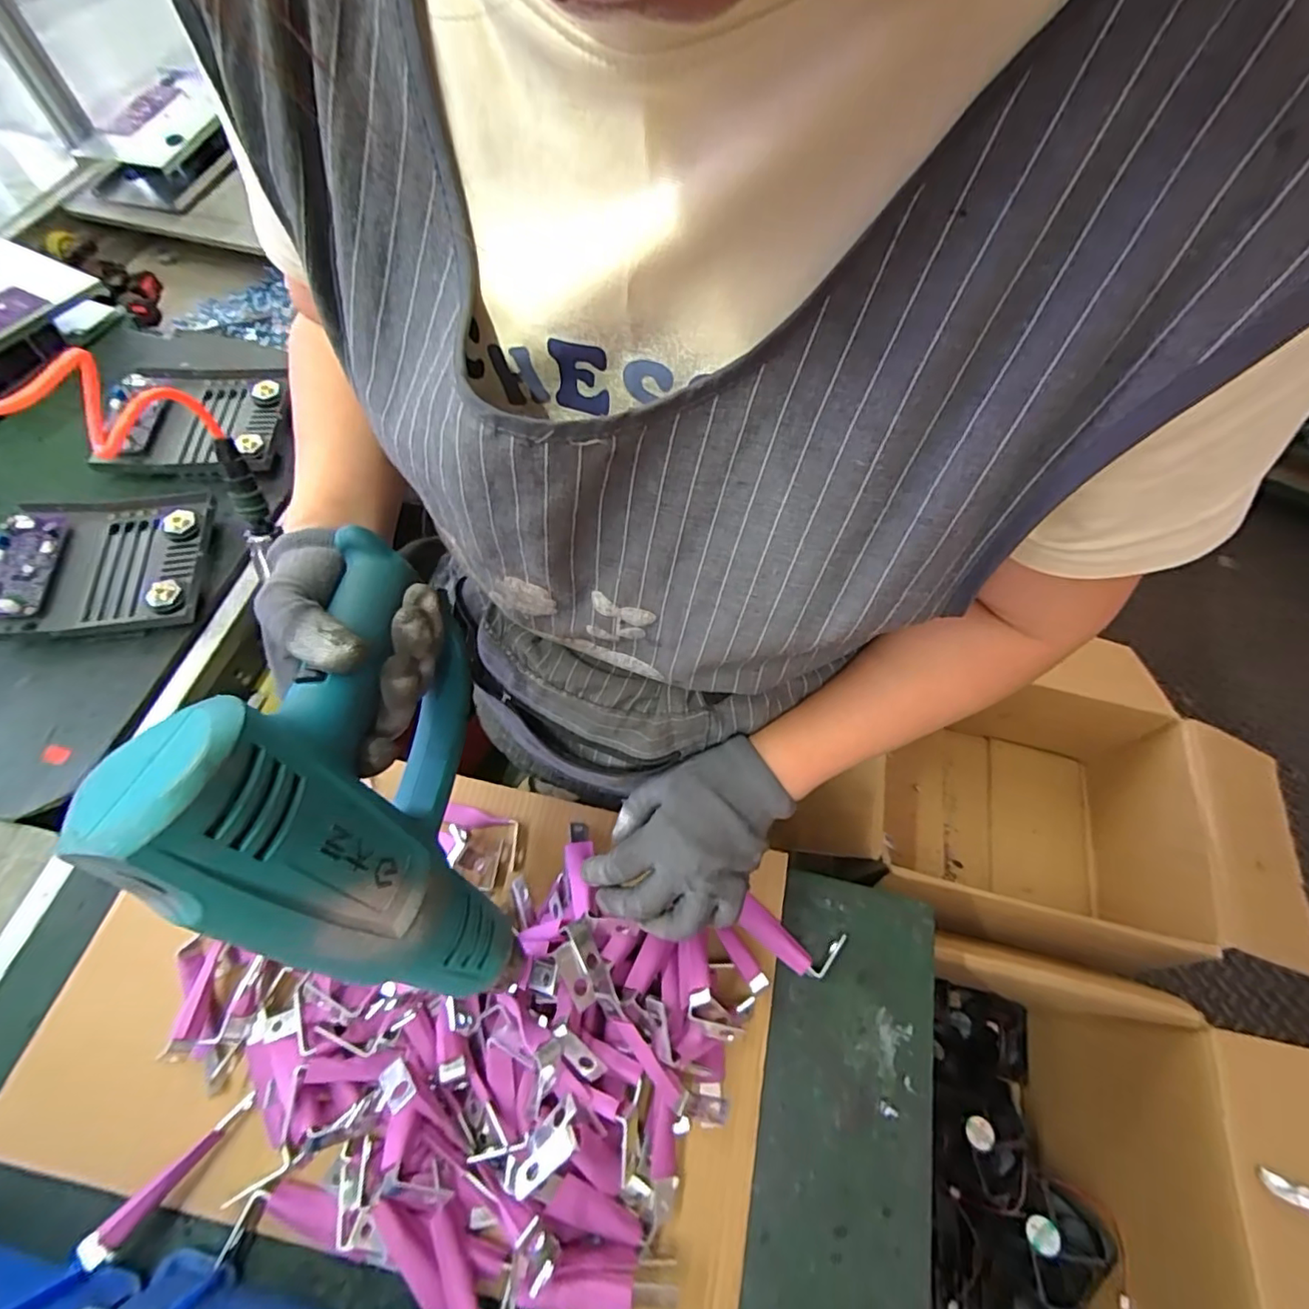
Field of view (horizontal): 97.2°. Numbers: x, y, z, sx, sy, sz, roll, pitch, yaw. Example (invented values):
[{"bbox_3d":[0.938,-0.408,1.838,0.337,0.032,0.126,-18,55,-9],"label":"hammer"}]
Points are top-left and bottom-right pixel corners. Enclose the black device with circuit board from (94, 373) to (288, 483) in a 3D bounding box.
[{"bbox_3d":[-0.528,-0.268,0.662,0.185,0.032,0.156,-2,63,-5],"label":"black device with circuit board"}]

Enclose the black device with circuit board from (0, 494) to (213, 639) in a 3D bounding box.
[{"bbox_3d":[-0.543,-0.096,0.572,0.175,0.036,0.161,-6,64,-7],"label":"black device with circuit board"}]

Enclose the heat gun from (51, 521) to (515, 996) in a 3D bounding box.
[{"bbox_3d":[-0.149,0.072,0.316,0.078,0.213,0.188,-15,43,14],"label":"heat gun"}]

